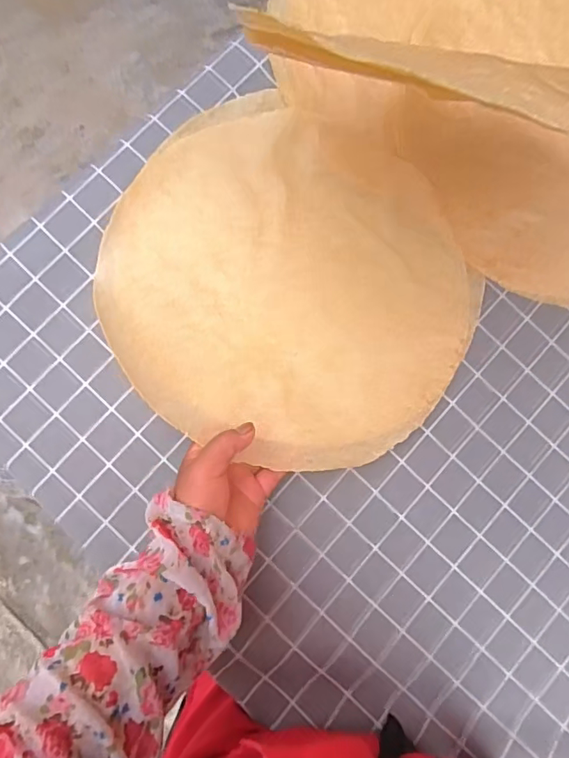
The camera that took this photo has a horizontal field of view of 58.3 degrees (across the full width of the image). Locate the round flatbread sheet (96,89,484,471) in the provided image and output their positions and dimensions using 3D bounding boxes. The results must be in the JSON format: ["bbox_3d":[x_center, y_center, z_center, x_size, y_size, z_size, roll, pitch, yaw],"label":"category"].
[{"bbox_3d":[0.009,-0.093,0.487,0.352,0.054,0.325,0,83,-3],"label":"round flatbread sheet"}]

